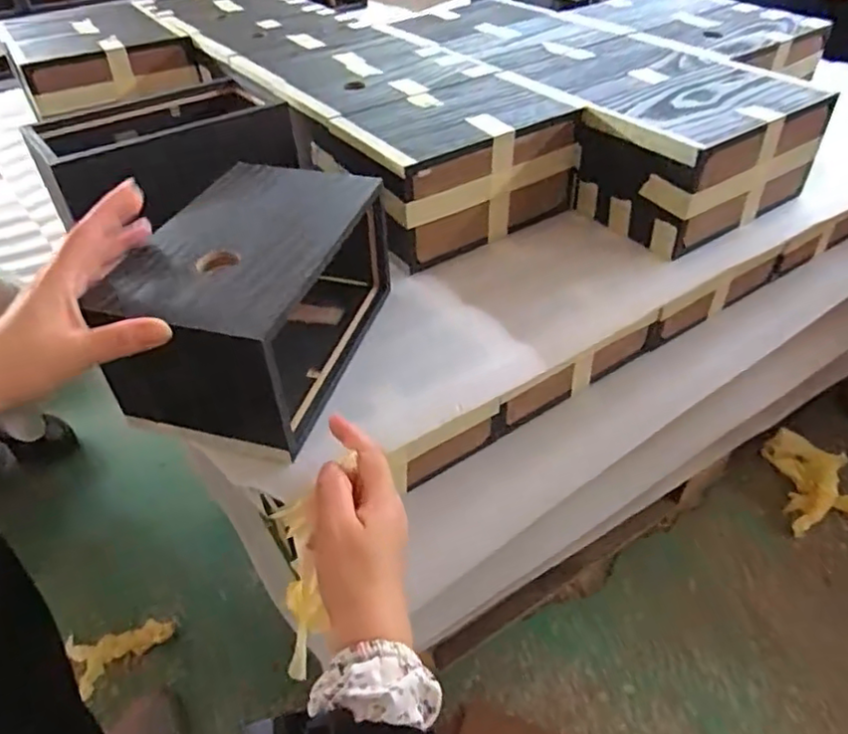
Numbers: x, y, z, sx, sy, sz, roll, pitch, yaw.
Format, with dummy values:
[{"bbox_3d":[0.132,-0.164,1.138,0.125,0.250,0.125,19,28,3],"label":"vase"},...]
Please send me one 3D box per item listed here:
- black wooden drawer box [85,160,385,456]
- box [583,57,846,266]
[{"bbox_3d":[-0.124,-0.054,0.482,0.132,0.105,0.210,10,44,13],"label":"black wooden drawer box"},{"bbox_3d":[0.287,-0.227,0.659,0.225,0.112,0.149,-26,48,-23],"label":"box"}]

